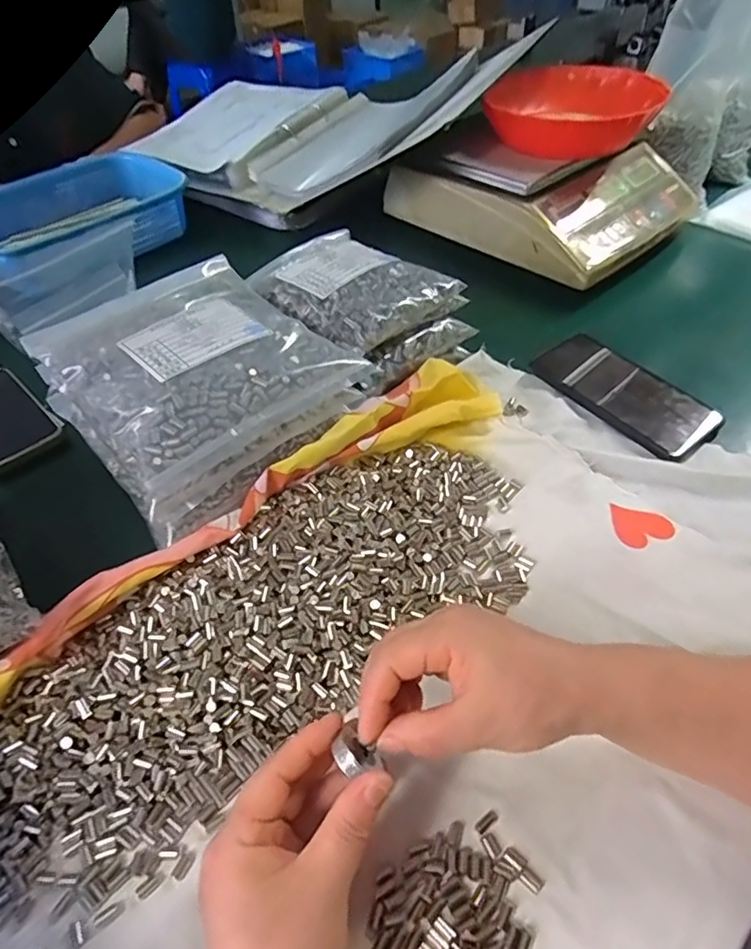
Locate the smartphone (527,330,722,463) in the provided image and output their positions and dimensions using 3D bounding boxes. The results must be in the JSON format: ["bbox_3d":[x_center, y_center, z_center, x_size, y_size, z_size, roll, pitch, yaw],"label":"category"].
[{"bbox_3d":[0.224,-0.077,0.509,0.074,0.014,0.164,-30,54,-21],"label":"smartphone"}]

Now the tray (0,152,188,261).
[{"bbox_3d":[-0.408,-0.365,0.777,0.269,0.070,0.199,-37,56,-25],"label":"tray"}]

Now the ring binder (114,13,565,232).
[{"bbox_3d":[-0.078,-0.509,0.810,0.526,0.166,0.297,19,53,19],"label":"ring binder"}]

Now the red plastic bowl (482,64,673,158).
[{"bbox_3d":[0.241,-0.441,0.676,0.194,0.057,0.158,18,52,18],"label":"red plastic bowl"}]

